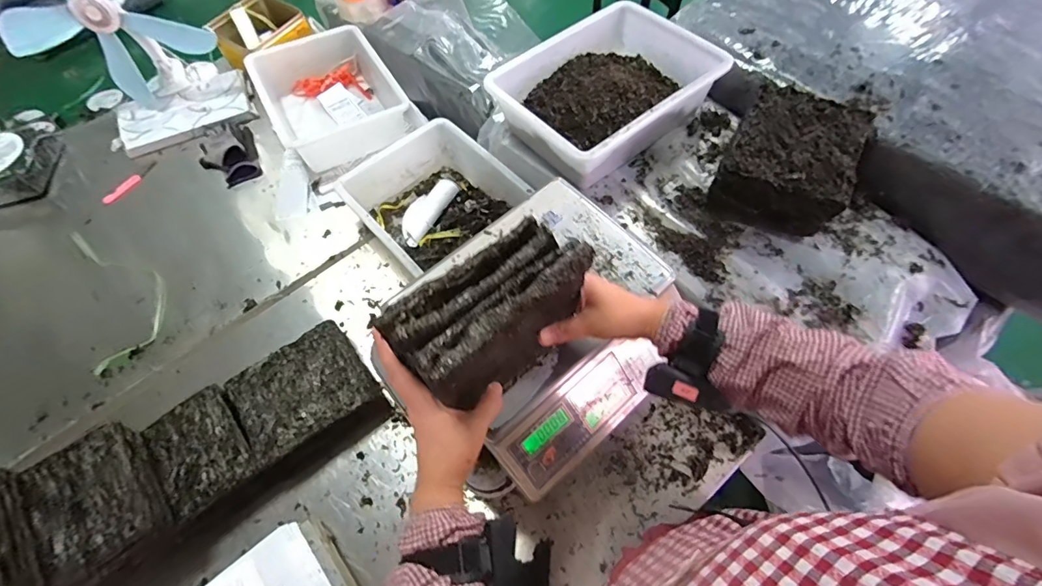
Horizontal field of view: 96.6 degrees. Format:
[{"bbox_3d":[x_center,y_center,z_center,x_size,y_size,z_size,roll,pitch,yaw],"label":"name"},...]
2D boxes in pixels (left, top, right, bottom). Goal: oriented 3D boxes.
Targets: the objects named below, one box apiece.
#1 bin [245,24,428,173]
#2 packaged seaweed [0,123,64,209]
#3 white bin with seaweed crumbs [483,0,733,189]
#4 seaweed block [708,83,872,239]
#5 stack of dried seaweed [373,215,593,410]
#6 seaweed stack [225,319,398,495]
[{"bbox_3d":[-0.447,-0.472,1.116,0.312,0.116,0.352,-31,65,-13],"label":"bin"},{"bbox_3d":[-1.228,-0.290,1.082,0.232,0.075,0.192,-14,63,-4],"label":"packaged seaweed"},{"bbox_3d":[0.145,-0.372,0.859,0.339,0.112,0.292,-38,67,-16],"label":"white bin with seaweed crumbs"},{"bbox_3d":[0.433,-0.215,0.757,0.174,0.098,0.203,26,67,15],"label":"seaweed block"},{"bbox_3d":[-0.019,0.023,0.420,0.174,0.085,0.094,-34,66,-14],"label":"stack of dried seaweed"},{"bbox_3d":[-0.354,0.175,0.782,0.205,0.074,0.192,-33,66,-14],"label":"seaweed stack"}]

